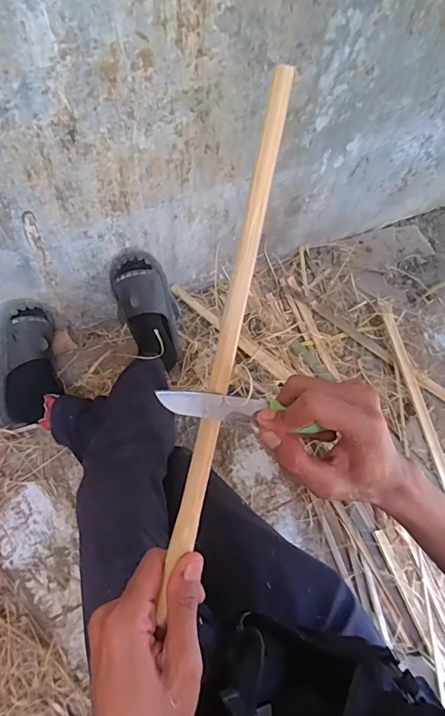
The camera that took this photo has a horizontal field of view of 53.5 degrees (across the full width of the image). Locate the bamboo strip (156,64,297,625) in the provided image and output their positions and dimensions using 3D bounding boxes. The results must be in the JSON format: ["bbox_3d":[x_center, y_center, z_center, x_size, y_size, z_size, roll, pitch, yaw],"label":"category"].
[{"bbox_3d":[0.004,-0.018,0.310,0.017,0.006,0.374,12,90,3],"label":"bamboo strip"}]

